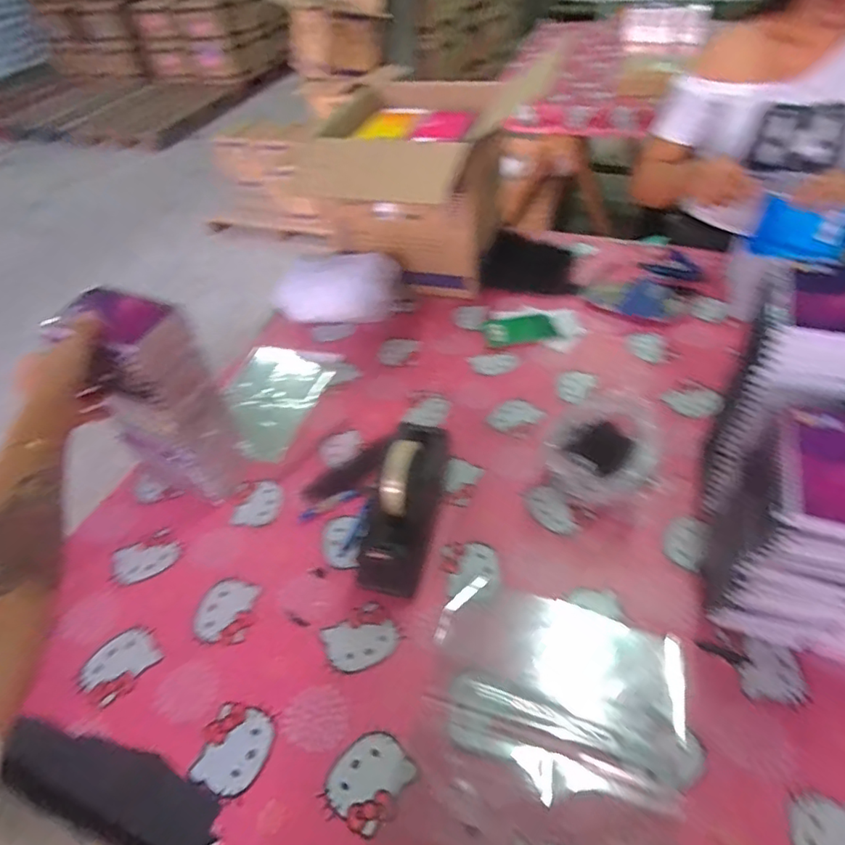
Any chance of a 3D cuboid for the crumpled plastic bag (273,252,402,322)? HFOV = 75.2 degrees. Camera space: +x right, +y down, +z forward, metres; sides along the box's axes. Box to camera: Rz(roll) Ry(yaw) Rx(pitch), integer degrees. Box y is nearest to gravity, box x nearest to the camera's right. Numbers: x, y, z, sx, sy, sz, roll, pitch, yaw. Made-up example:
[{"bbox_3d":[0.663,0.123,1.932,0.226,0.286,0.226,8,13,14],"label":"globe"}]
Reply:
[{"bbox_3d":[-0.156,-0.249,1.026,0.220,0.107,0.085,-1,46,4],"label":"crumpled plastic bag"}]

